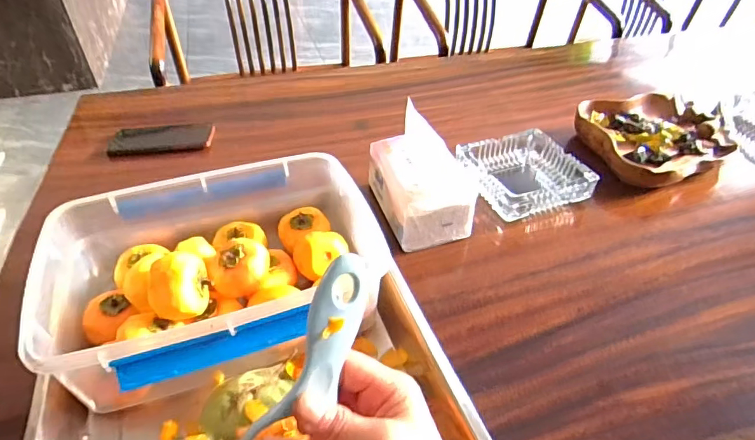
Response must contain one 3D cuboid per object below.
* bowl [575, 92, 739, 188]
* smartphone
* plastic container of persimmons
[{"bbox_3d":[0.468,-0.138,0.783,0.270,0.063,0.203,-19,45,-20],"label":"bowl"},{"bbox_3d":[-0.368,-0.142,0.795,0.168,0.010,0.086,-7,43,-7],"label":"smartphone"},{"bbox_3d":[-0.165,0.044,0.482,0.308,0.098,0.250,-16,44,-16],"label":"plastic container of persimmons"}]

